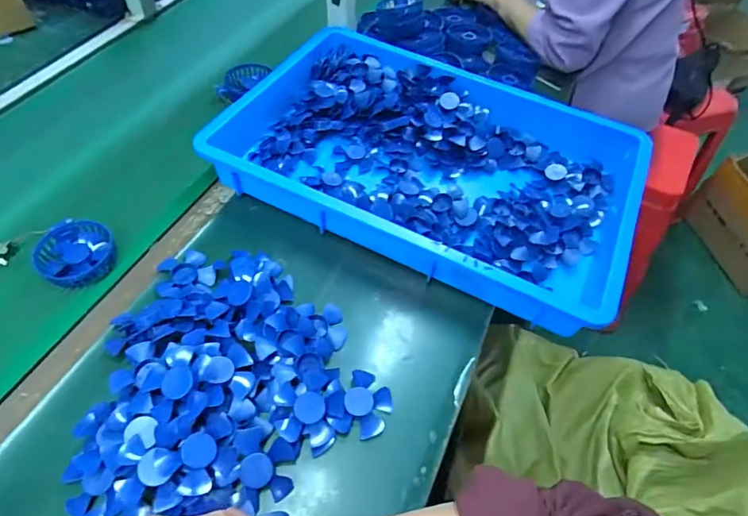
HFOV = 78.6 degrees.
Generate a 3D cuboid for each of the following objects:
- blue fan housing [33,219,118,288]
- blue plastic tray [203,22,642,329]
[{"bbox_3d":[-0.380,-0.007,0.584,0.093,0.023,0.089,1,54,-2],"label":"blue fan housing"},{"bbox_3d":[0.108,-0.181,0.702,0.562,0.075,0.458,24,57,14],"label":"blue plastic tray"}]

